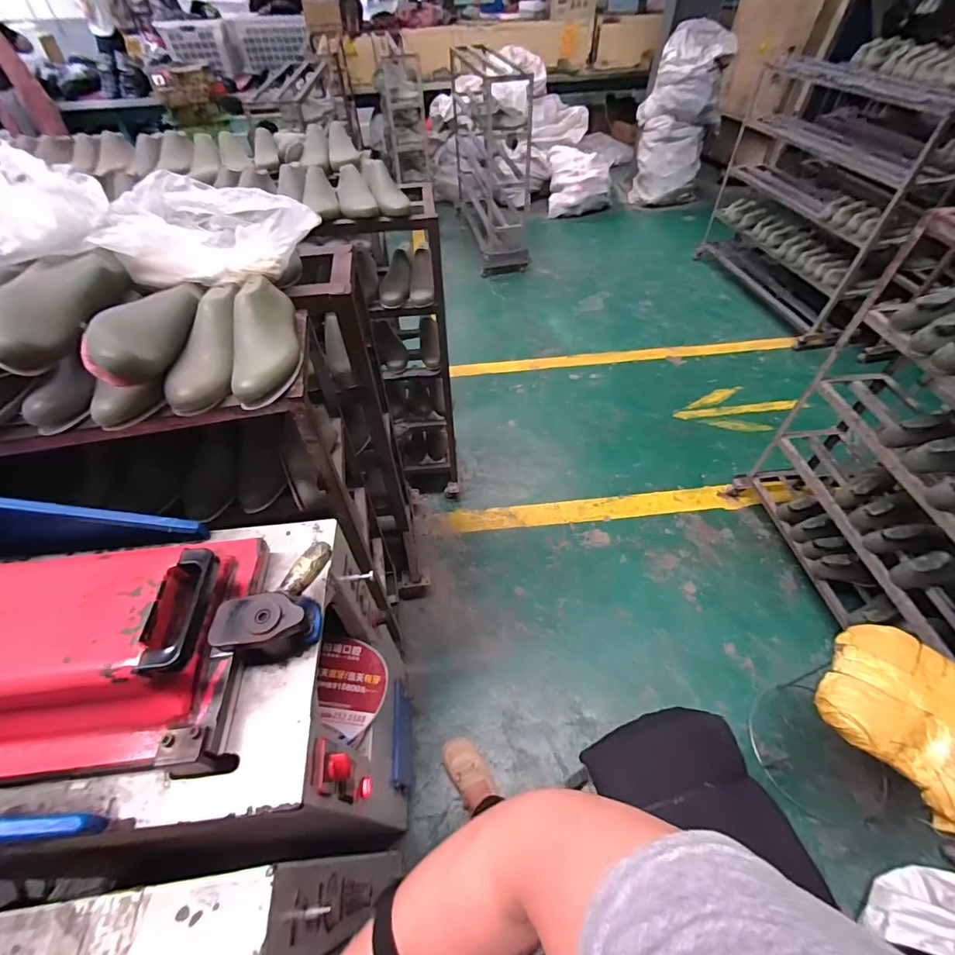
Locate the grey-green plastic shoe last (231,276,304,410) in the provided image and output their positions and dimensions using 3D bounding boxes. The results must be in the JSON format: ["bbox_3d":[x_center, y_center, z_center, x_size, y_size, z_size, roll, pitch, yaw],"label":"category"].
[{"bbox_3d":[-0.322,-0.213,0.673,0.088,0.069,0.250,-7,65,-4],"label":"grey-green plastic shoe last"}]

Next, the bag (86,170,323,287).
[{"bbox_3d":[-0.429,-0.421,0.736,0.303,0.106,0.205,-15,52,-13],"label":"bag"}]

